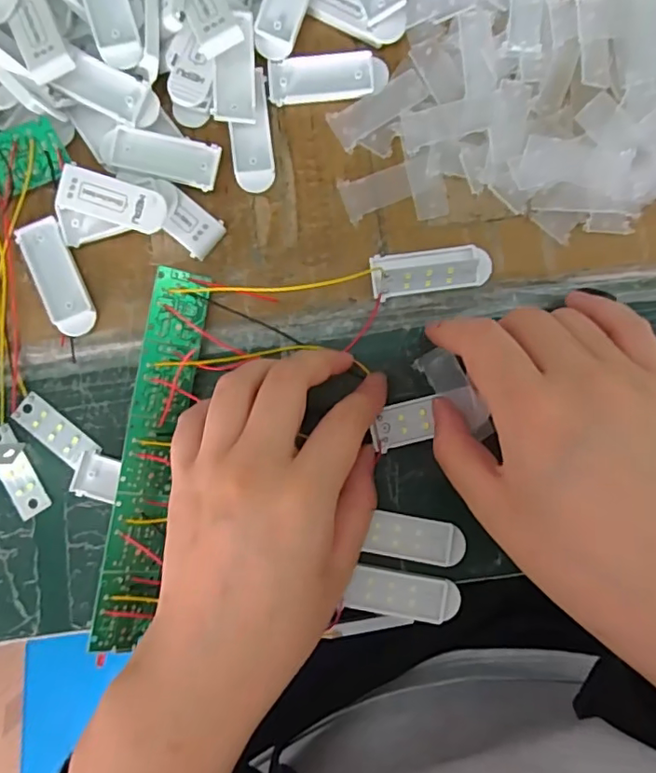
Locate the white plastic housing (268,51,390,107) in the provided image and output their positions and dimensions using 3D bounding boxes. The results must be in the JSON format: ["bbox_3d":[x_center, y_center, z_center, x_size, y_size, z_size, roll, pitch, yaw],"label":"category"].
[{"bbox_3d":[0.000,-0.152,0.270,0.057,0.004,0.022,-5,86,1],"label":"white plastic housing"}]

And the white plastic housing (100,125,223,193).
[{"bbox_3d":[-0.081,-0.112,0.264,0.056,0.004,0.022,16,86,2],"label":"white plastic housing"}]

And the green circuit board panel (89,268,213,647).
[{"bbox_3d":[-0.081,0.033,0.254,0.026,0.004,0.172,11,86,-31],"label":"green circuit board panel"}]

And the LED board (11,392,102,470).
[{"bbox_3d":[-0.133,0.022,0.268,0.044,0.004,0.016,37,87,4],"label":"LED board"}]

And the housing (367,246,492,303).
[{"bbox_3d":[0.050,-0.056,0.264,0.057,0.015,0.020,-7,86,1],"label":"housing"}]

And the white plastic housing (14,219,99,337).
[{"bbox_3d":[-0.131,-0.053,0.266,0.020,0.006,0.059,-26,86,-1],"label":"white plastic housing"}]

